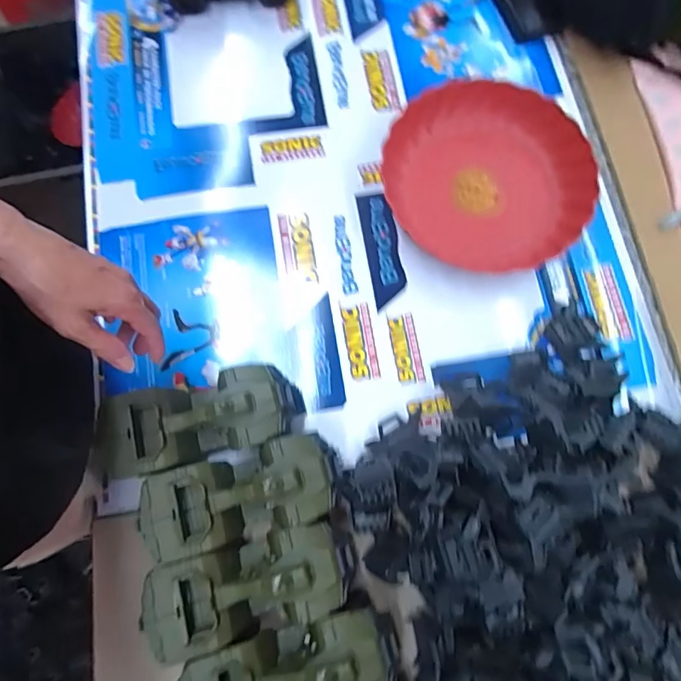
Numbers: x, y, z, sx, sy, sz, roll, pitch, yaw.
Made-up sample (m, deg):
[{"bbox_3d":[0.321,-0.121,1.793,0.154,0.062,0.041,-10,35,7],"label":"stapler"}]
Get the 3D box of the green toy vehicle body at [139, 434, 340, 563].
[{"bbox_3d":[-0.091,0.149,0.458,0.179,0.079,0.077,-15,77,-4],"label":"green toy vehicle body"}]

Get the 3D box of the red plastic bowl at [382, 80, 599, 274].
[{"bbox_3d":[0.174,-0.199,0.563,0.237,0.044,0.218,0,76,0],"label":"red plastic bowl"}]

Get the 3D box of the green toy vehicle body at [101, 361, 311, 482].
[{"bbox_3d":[-0.139,0.080,0.477,0.191,0.076,0.083,-13,77,-3],"label":"green toy vehicle body"}]

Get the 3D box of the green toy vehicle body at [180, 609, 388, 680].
[{"bbox_3d":[-0.045,0.294,0.413,0.179,0.063,0.084,-15,77,-4],"label":"green toy vehicle body"}]

